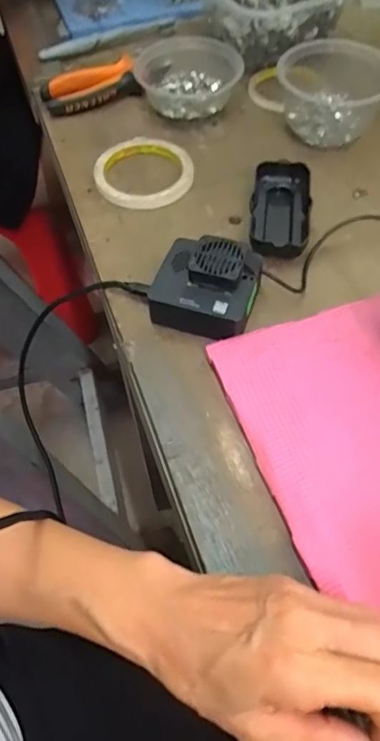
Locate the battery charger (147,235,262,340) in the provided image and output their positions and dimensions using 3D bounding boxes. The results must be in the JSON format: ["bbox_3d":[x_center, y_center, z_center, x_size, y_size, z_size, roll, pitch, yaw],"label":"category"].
[{"bbox_3d":[0.013,-0.067,0.421,0.079,0.043,0.070,16,60,12],"label":"battery charger"}]

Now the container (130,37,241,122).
[{"bbox_3d":[0.000,-0.327,0.582,0.111,0.042,0.105,-2,58,2],"label":"container"}]

